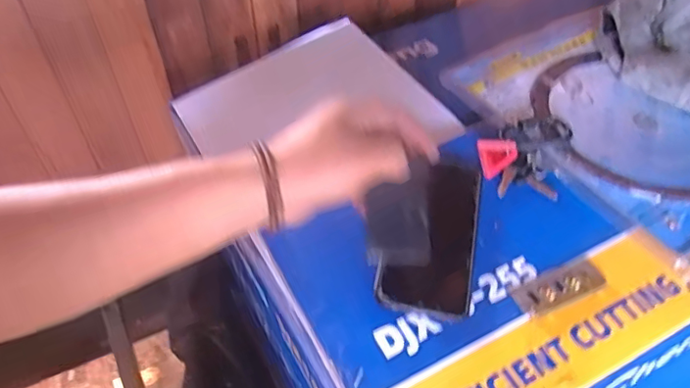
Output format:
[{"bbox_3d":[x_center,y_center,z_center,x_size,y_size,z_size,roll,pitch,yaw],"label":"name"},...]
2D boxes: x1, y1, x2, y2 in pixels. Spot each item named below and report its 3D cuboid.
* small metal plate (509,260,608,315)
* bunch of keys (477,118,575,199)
[{"bbox_3d":[0.179,0.076,0.465,0.081,0.010,0.030,-19,48,-15],"label":"small metal plate"},{"bbox_3d":[0.175,-0.043,0.553,0.077,0.033,0.102,16,49,17],"label":"bunch of keys"}]

